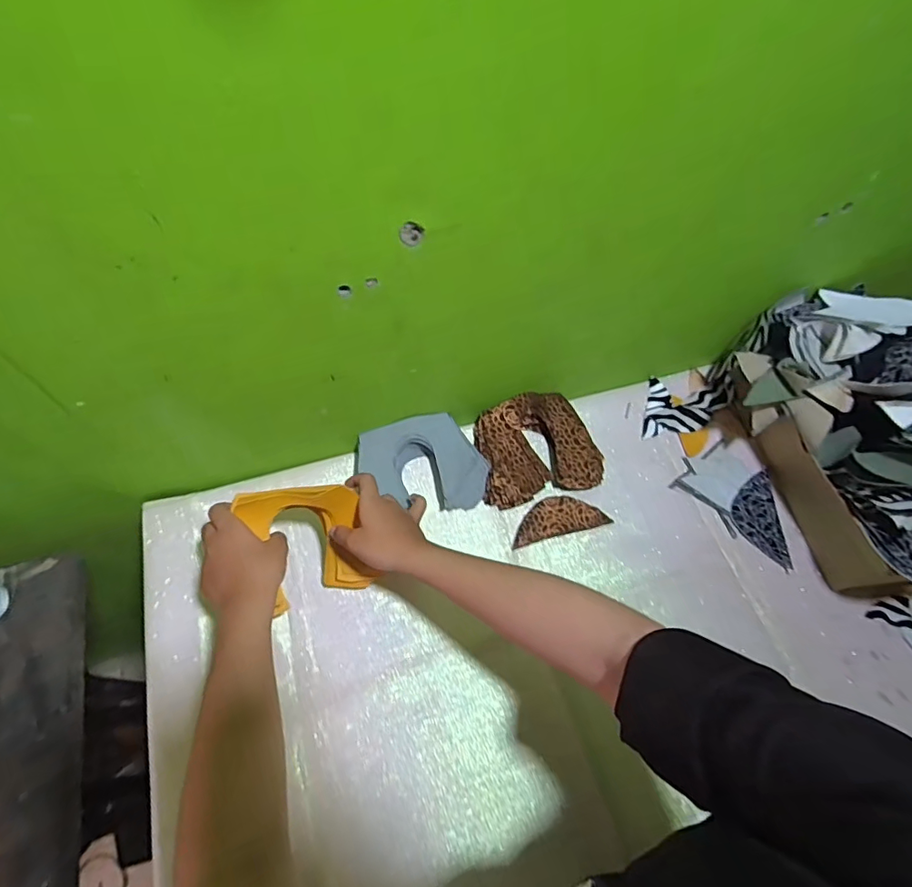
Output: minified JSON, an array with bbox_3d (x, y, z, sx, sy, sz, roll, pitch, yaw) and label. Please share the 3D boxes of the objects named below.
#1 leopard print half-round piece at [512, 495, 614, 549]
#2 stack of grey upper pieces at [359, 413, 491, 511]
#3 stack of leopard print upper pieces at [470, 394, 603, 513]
[{"bbox_3d":[0.131,0.095,0.665,0.122,0.017,0.051,-12,63,-10],"label":"leopard print half-round piece"},{"bbox_3d":[-0.041,0.028,0.665,0.153,0.051,0.114,-11,63,-9],"label":"stack of grey upper pieces"},{"bbox_3d":[0.111,0.003,0.695,0.164,0.037,0.141,-11,63,-9],"label":"stack of leopard print upper pieces"}]

